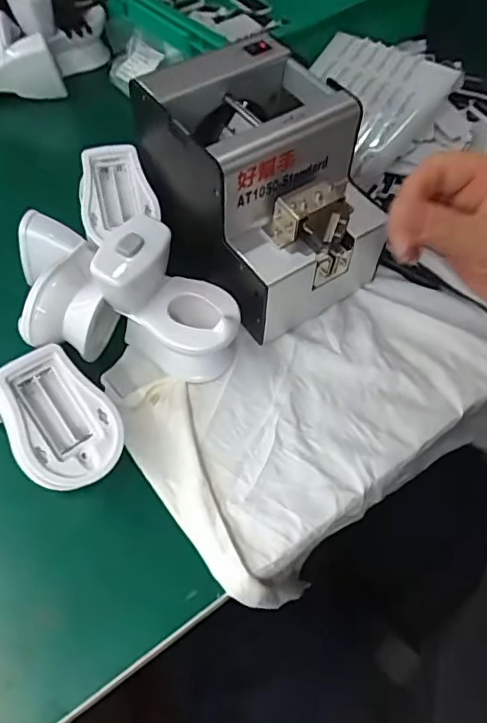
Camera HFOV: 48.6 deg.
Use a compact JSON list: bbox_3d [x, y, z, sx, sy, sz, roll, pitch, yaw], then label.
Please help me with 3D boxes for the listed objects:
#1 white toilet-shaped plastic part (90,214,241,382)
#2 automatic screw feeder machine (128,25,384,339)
[{"bbox_3d":[-0.051,-0.042,0.410,0.100,0.100,0.068,28,64,16],"label":"white toilet-shaped plastic part"},{"bbox_3d":[0.014,-0.137,0.443,0.145,0.146,0.177,-40,67,-20],"label":"automatic screw feeder machine"}]

